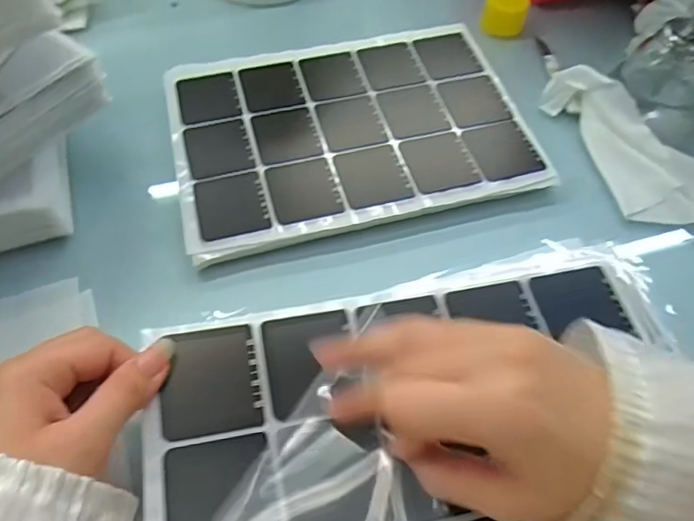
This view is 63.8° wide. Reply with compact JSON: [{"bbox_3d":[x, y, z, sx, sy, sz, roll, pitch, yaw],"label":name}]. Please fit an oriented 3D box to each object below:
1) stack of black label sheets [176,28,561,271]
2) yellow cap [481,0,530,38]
[{"bbox_3d":[0.002,-0.109,0.448,0.272,0.008,0.197,-12,58,-9],"label":"stack of black label sheets"},{"bbox_3d":[0.153,-0.240,0.538,0.040,0.031,0.040,0,56,0],"label":"yellow cap"}]

